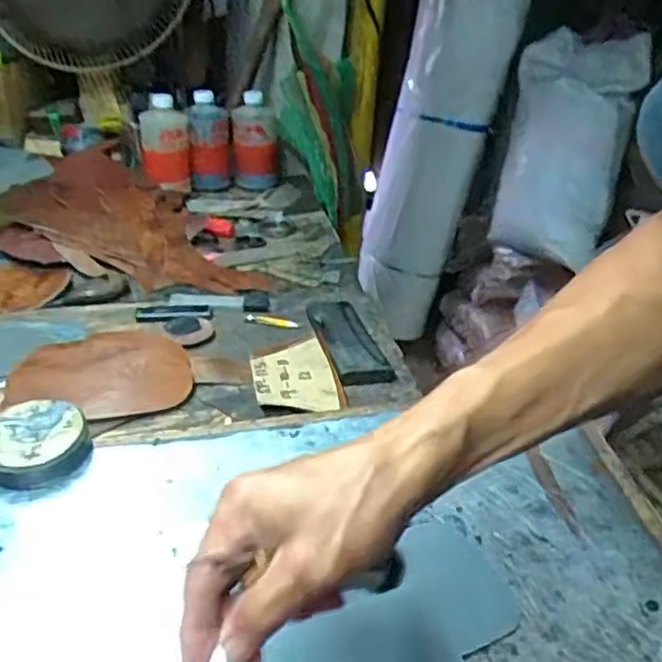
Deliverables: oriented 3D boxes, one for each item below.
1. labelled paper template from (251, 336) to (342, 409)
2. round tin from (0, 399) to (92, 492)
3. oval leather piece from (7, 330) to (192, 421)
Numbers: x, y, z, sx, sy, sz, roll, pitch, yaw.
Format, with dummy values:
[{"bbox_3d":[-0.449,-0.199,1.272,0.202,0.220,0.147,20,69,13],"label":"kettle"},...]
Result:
[{"bbox_3d":[-0.037,0.040,0.662,0.072,0.013,0.112,-5,30,-10],"label":"labelled paper template"},{"bbox_3d":[-0.226,0.087,0.536,0.076,0.036,0.067,-13,33,-23],"label":"round tin"},{"bbox_3d":[-0.214,0.036,0.649,0.160,0.024,0.115,-3,30,-7],"label":"oval leather piece"}]

